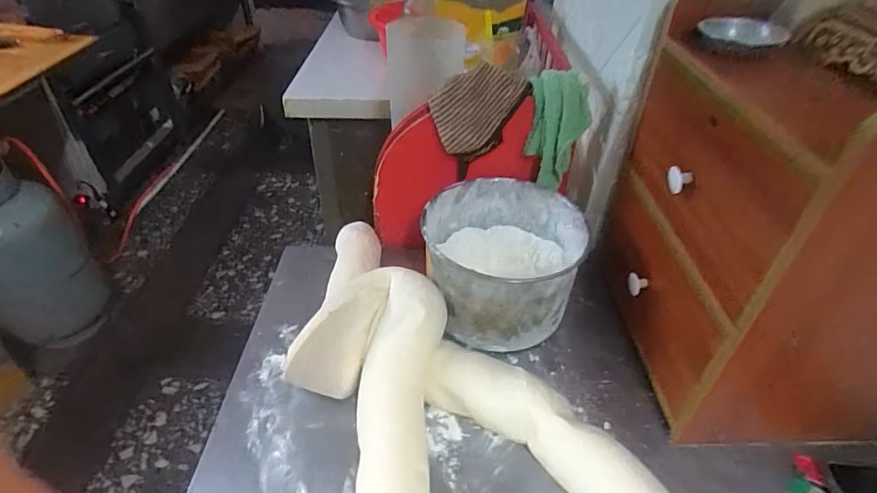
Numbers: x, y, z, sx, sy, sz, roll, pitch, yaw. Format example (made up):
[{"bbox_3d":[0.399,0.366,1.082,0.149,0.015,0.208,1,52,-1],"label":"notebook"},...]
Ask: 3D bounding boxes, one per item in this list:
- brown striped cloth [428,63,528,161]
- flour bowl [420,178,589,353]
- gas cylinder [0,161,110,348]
[{"bbox_3d":[0.043,-0.177,0.632,0.102,0.123,0.018,17,34,-15],"label":"brown striped cloth"},{"bbox_3d":[0.082,0.014,0.656,0.197,0.125,0.212,1,41,-1],"label":"flour bowl"},{"bbox_3d":[-1.264,0.019,1.467,0.308,0.670,0.322,-29,49,-31],"label":"gas cylinder"}]

